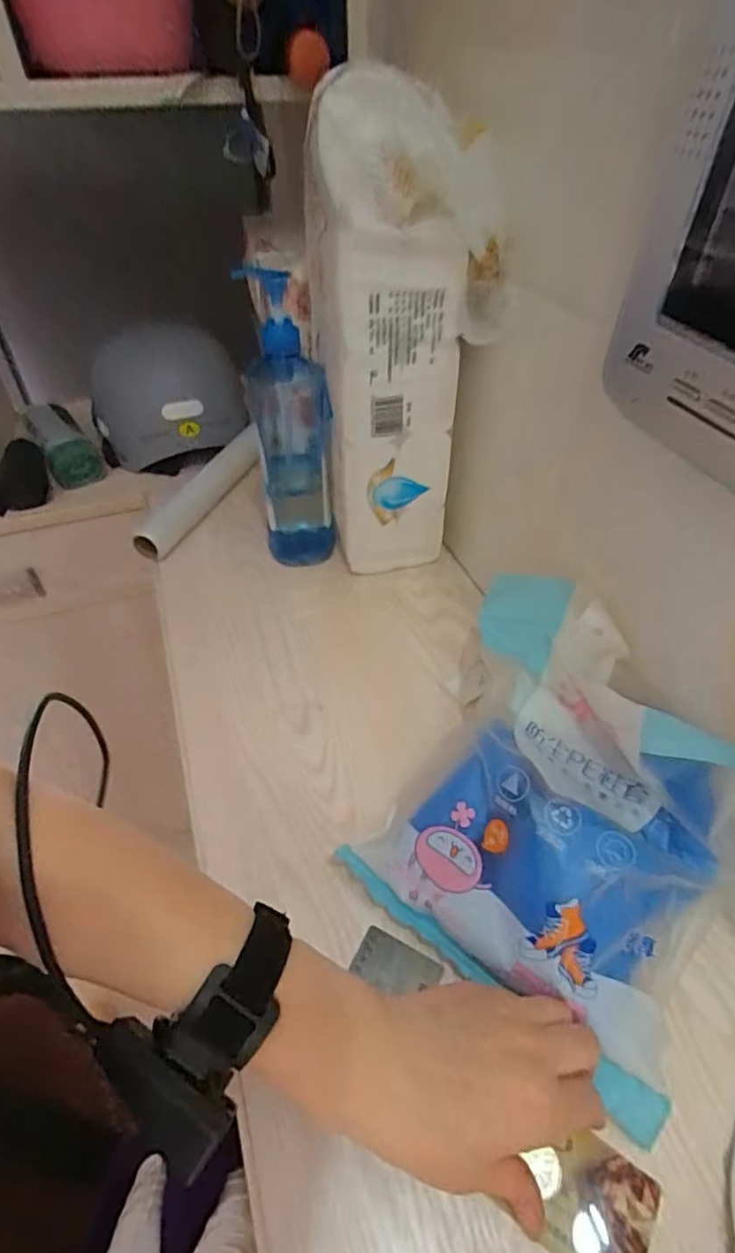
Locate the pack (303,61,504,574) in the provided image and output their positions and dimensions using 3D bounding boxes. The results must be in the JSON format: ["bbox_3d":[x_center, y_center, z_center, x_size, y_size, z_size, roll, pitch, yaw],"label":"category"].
[{"bbox_3d":[0.027,-0.236,0.540,0.152,0.397,0.135,-2,45,0],"label":"pack"}]

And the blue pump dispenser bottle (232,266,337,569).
[{"bbox_3d":[-0.081,-0.209,0.600,0.078,0.278,0.086,-6,46,-4],"label":"blue pump dispenser bottle"}]

